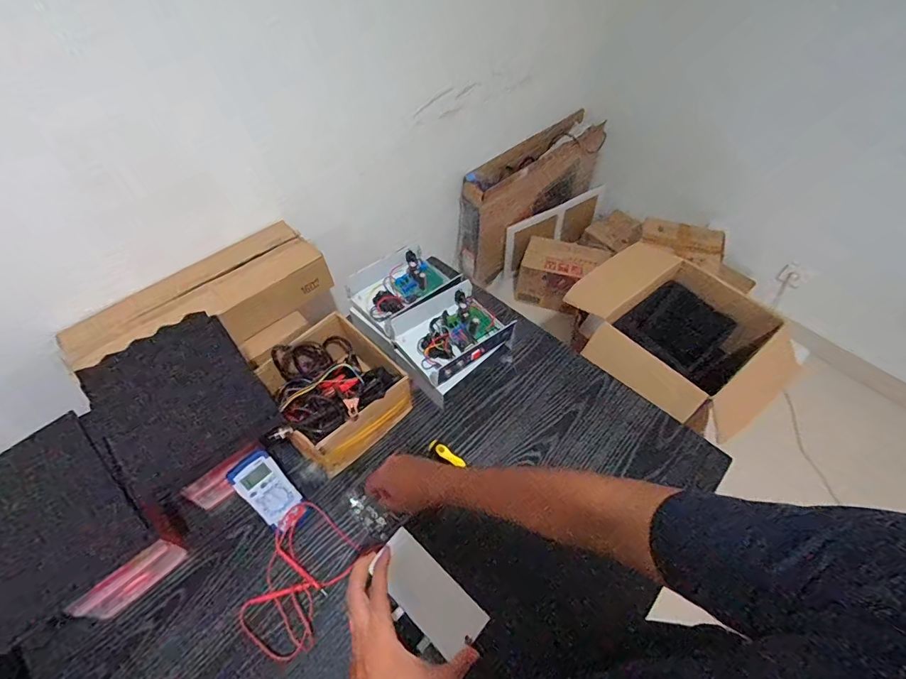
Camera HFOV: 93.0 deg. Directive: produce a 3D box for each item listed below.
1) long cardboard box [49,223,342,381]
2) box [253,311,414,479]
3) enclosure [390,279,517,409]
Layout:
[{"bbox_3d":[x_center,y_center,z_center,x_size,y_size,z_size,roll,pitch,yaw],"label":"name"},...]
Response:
[{"bbox_3d":[-0.584,-0.085,1.022,0.548,0.099,0.209,-36,62,-24],"label":"long cardboard box"},{"bbox_3d":[-0.221,0.099,0.787,0.220,0.130,0.212,39,62,24],"label":"box"},{"bbox_3d":[-0.005,0.001,0.877,0.208,0.099,0.180,-34,62,-23],"label":"enclosure"}]

